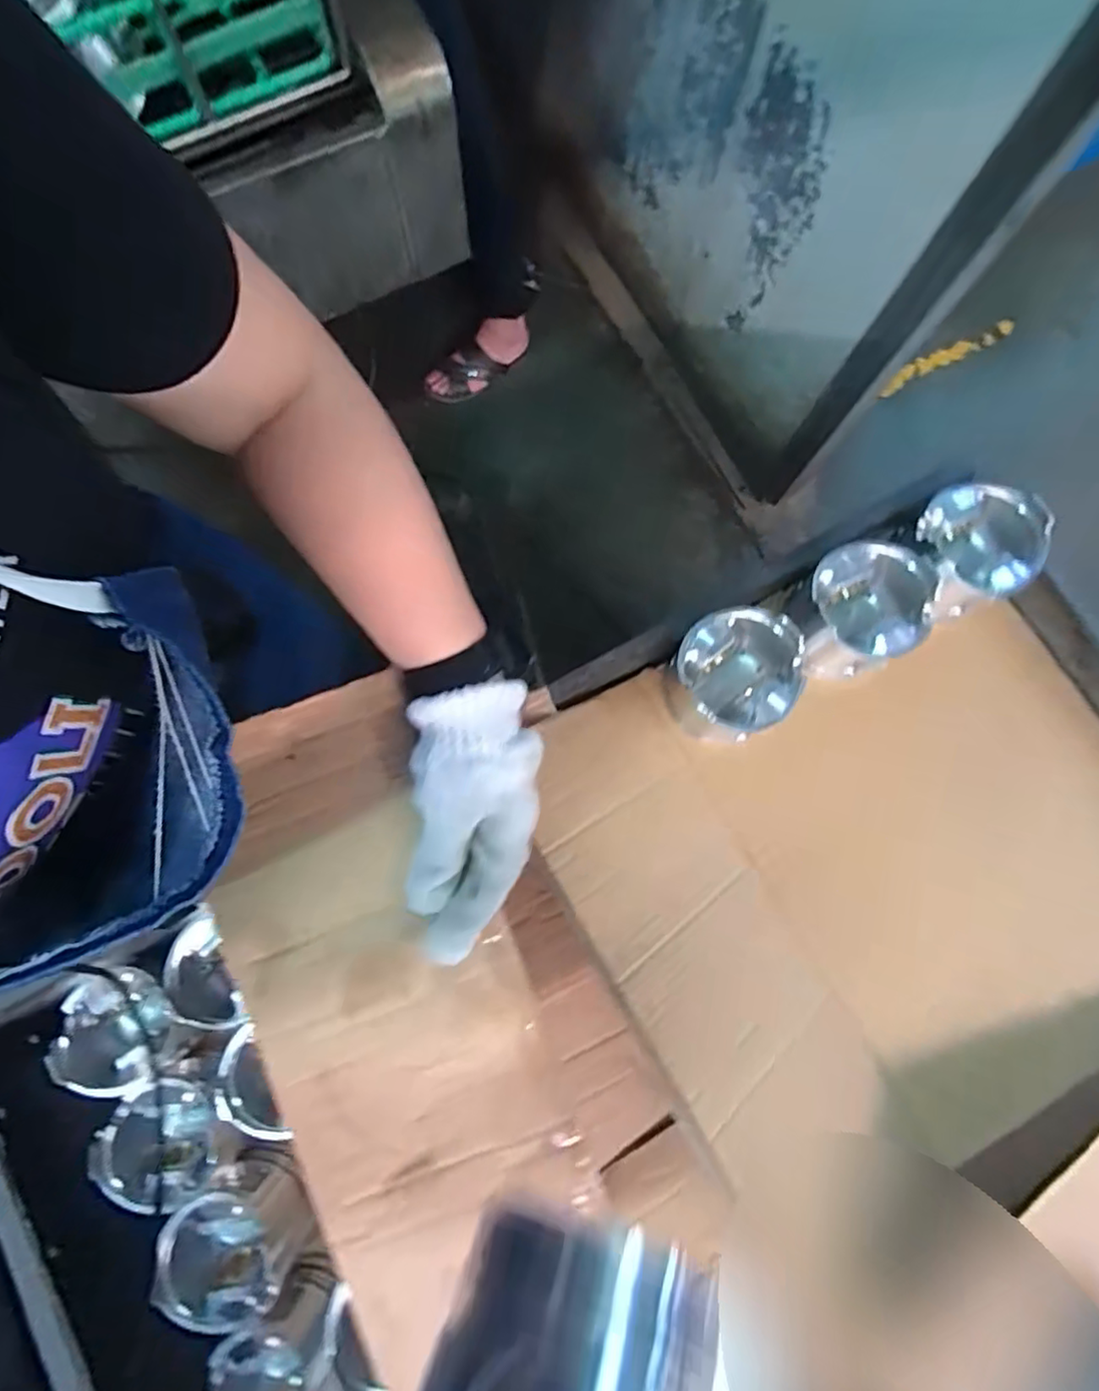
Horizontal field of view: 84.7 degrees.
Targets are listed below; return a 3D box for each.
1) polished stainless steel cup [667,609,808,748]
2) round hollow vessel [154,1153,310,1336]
[{"bbox_3d":[0.172,-0.016,0.584,0.108,0.122,0.105,0,79,-1],"label":"polished stainless steel cup"},{"bbox_3d":[-0.300,0.517,0.581,0.113,0.100,0.109,0,79,-1],"label":"round hollow vessel"}]

